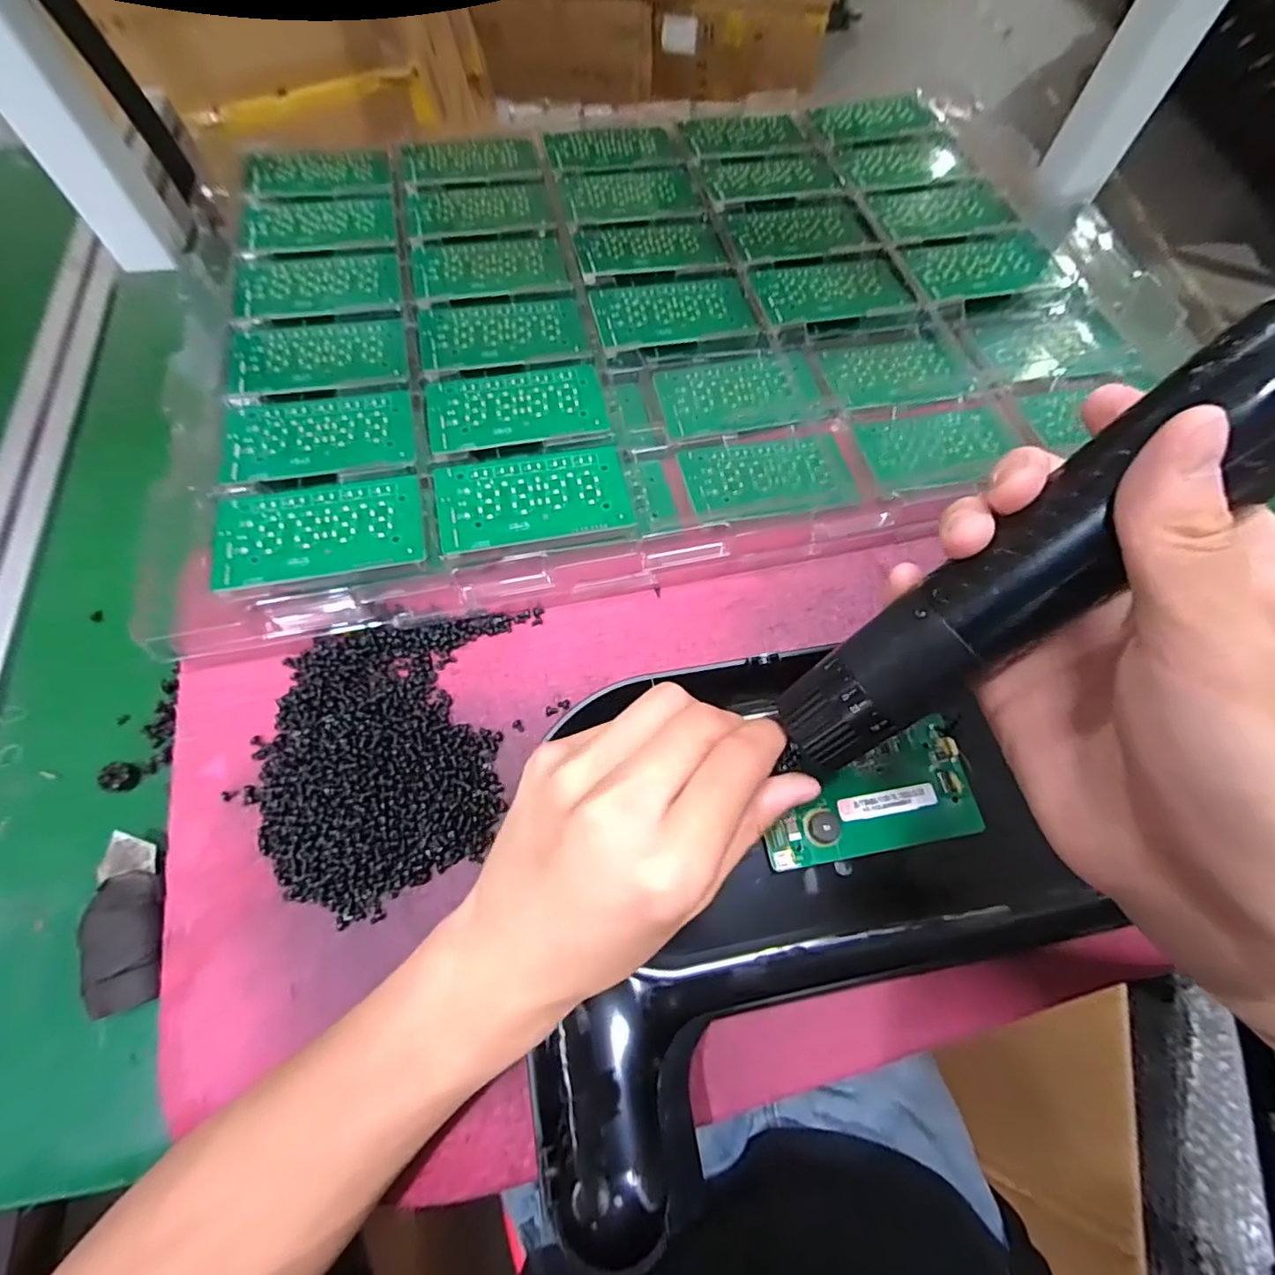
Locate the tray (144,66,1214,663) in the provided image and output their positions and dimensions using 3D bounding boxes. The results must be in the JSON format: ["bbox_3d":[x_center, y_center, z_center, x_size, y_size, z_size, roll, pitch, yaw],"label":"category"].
[{"bbox_3d":[0.029,-0.244,0.435,0.649,0.050,0.431,-11,67,-8],"label":"tray"}]

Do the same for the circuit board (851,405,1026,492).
[{"bbox_3d":[0.196,-0.124,0.379,0.101,0.006,0.060,-9,67,-8],"label":"circuit board"}]

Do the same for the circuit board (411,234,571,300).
[{"bbox_3d":[-0.107,-0.271,0.424,0.106,0.004,0.058,-11,67,-8],"label":"circuit board"}]

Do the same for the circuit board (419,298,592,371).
[{"bbox_3d":[-0.090,-0.207,0.395,0.107,0.004,0.057,-11,67,-8],"label":"circuit board"}]

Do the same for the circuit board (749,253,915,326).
[{"bbox_3d":[0.140,-0.253,0.424,0.109,0.006,0.062,-13,67,-9],"label":"circuit board"}]

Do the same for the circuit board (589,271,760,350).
[{"bbox_3d":[0.025,-0.230,0.410,0.108,0.004,0.058,-11,67,-8],"label":"circuit board"}]

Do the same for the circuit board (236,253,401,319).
[{"bbox_3d":[-0.220,-0.246,0.407,0.104,0.004,0.060,-9,66,-7],"label":"circuit board"}]

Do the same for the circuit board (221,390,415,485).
[{"bbox_3d":[-0.190,-0.121,0.350,0.106,0.004,0.062,-9,67,-8],"label":"circuit board"}]

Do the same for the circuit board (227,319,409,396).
[{"bbox_3d":[-0.205,-0.183,0.378,0.106,0.004,0.065,-11,67,-8],"label":"circuit board"}]

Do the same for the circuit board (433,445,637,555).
[{"bbox_3d":[-0.059,-0.081,0.333,0.106,0.004,0.057,-10,67,-8],"label":"circuit board"}]

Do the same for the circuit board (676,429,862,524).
[{"bbox_3d":[0.081,-0.101,0.364,0.103,0.006,0.056,-10,67,-8],"label":"circuit board"}]

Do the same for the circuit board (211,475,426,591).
[{"bbox_3d":[-0.172,-0.059,0.318,0.105,0.004,0.059,-11,67,-8],"label":"circuit board"}]

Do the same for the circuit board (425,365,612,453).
[{"bbox_3d":[-0.074,-0.141,0.360,0.106,0.004,0.059,-10,67,-8],"label":"circuit board"}]

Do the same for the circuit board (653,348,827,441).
[{"bbox_3d":[0.069,-0.166,0.395,0.107,0.009,0.060,-10,67,-8],"label":"circuit board"}]

